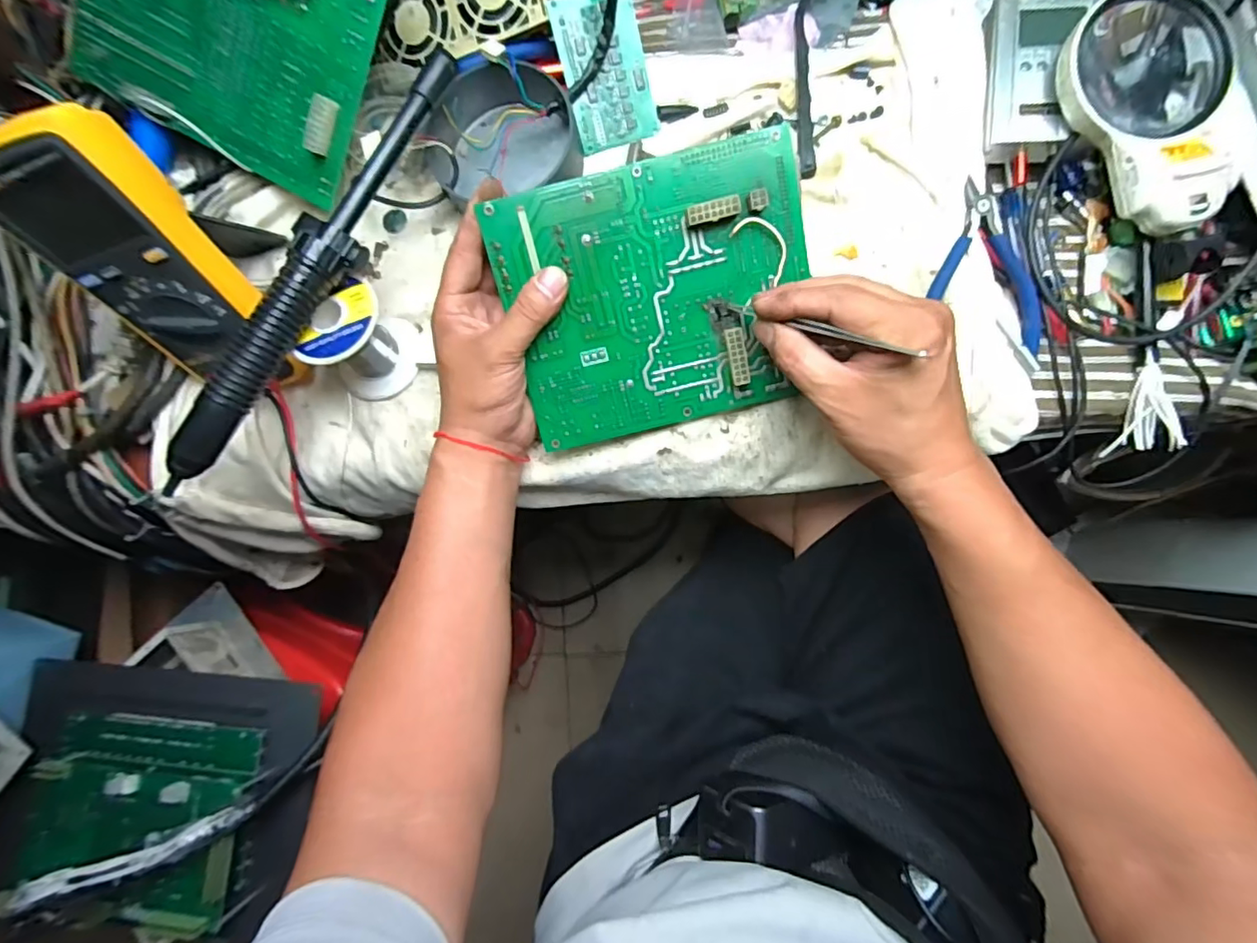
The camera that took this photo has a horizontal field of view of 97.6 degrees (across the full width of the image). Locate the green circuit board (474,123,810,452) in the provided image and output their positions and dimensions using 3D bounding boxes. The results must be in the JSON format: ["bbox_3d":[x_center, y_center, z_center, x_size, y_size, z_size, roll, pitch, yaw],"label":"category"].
[{"bbox_3d":[0.020,-0.106,0.344,0.185,0.012,0.156,-14,106,3],"label":"green circuit board"}]

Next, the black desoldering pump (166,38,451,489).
[{"bbox_3d":[-0.192,-0.130,0.340,0.034,0.027,0.307,29,86,8],"label":"black desoldering pump"}]

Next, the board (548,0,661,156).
[{"bbox_3d":[-0.016,-0.292,0.400,0.060,0.010,0.096,-17,112,-4],"label":"board"}]

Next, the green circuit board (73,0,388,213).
[{"bbox_3d":[-0.278,-0.306,0.376,0.213,0.017,0.155,28,108,0],"label":"green circuit board"}]

